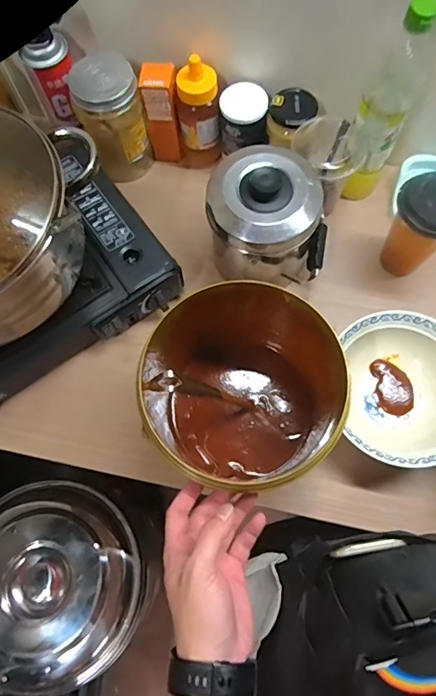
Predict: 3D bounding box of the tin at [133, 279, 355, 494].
[{"bbox_3d":[0.021,0.048,0.501,0.189,0.174,0.173,-1,69,2],"label":"tin"}]

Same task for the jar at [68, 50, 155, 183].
[{"bbox_3d":[-0.156,-0.347,0.675,0.090,0.164,0.100,-13,69,-3],"label":"jar"}]

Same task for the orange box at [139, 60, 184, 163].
[{"bbox_3d":[-0.080,-0.345,0.668,0.048,0.147,0.033,0,69,2],"label":"orange box"}]

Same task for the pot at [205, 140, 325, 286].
[{"bbox_3d":[0.069,-0.166,0.588,0.150,0.154,0.138,-1,69,2],"label":"pot"}]

